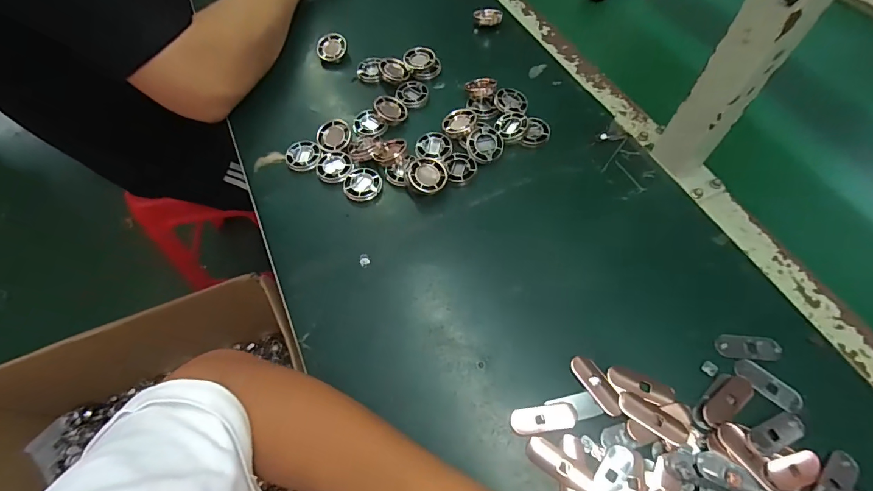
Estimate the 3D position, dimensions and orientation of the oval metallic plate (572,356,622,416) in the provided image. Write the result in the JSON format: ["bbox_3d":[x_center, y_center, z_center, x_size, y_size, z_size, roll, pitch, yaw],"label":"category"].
[{"bbox_3d":[0.127,0.110,0.326,0.018,0.004,0.050,-35,72,-11],"label":"oval metallic plate"}]

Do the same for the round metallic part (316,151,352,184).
[{"bbox_3d":[-0.109,-0.084,0.442,0.037,0.006,0.038,-1,61,3],"label":"round metallic part"}]

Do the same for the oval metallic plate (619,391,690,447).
[{"bbox_3d":[0.164,0.131,0.314,0.050,0.009,0.020,32,67,19],"label":"oval metallic plate"}]

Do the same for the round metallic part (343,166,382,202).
[{"bbox_3d":[-0.077,-0.063,0.429,0.038,0.007,0.038,-1,61,3],"label":"round metallic part"}]

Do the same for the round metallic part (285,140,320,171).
[{"bbox_3d":[-0.146,-0.099,0.452,0.037,0.009,0.038,-1,61,3],"label":"round metallic part"}]

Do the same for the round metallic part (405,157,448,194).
[{"bbox_3d":[-0.009,-0.071,0.416,0.039,0.007,0.037,2,76,-10],"label":"round metallic part"}]

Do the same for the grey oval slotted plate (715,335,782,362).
[{"bbox_3d":[0.256,0.082,0.336,0.048,0.004,0.020,2,61,5],"label":"grey oval slotted plate"}]

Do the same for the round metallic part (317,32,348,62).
[{"bbox_3d":[-0.136,-0.258,0.537,0.034,0.010,0.037,29,86,-4],"label":"round metallic part"}]

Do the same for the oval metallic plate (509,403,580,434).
[{"bbox_3d":[0.083,0.134,0.320,0.049,0.004,0.018,-8,61,-1],"label":"oval metallic plate"}]

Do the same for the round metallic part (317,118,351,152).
[{"bbox_3d":[-0.114,-0.122,0.456,0.037,0.008,0.041,0,61,3],"label":"round metallic part"}]

